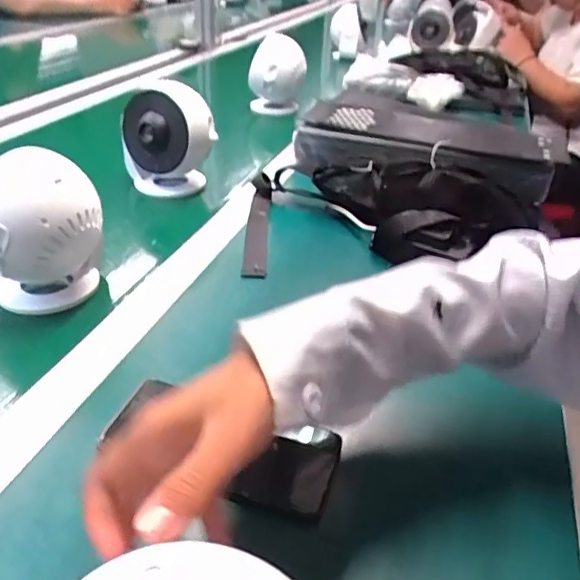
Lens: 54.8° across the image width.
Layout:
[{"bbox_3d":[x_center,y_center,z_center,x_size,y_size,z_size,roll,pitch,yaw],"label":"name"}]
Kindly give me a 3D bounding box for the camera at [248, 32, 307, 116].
[{"bbox_3d":[-0.025,-0.408,1.065,0.107,0.149,0.086,2,32,-1],"label":"camera"}]

